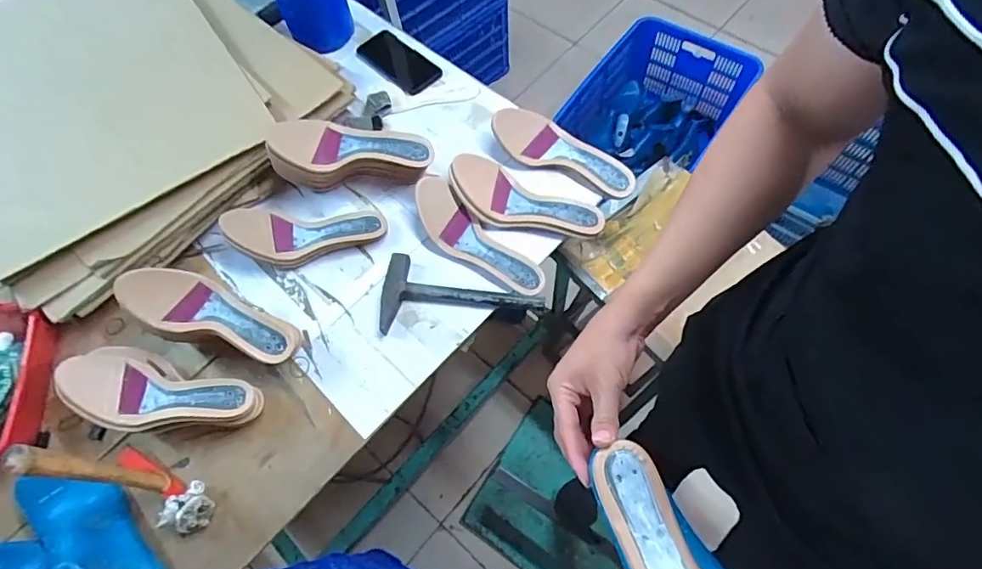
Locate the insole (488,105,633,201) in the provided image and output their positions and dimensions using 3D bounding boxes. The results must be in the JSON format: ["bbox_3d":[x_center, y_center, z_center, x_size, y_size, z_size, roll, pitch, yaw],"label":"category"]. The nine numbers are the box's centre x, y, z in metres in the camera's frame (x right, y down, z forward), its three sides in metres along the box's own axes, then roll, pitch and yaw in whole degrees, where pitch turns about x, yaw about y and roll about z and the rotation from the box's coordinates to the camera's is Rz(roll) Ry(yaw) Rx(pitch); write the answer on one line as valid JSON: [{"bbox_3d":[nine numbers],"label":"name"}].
[{"bbox_3d":[0.118,-0.215,0.804,0.237,0.056,0.084,25,70,15],"label":"insole"}]

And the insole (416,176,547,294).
[{"bbox_3d":[-0.025,-0.068,0.754,0.237,0.045,0.078,41,75,20],"label":"insole"}]

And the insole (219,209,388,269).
[{"bbox_3d":[-0.279,-0.080,0.772,0.227,0.069,0.091,-3,65,3],"label":"insole"}]

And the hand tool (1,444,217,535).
[{"bbox_3d":[-0.430,0.223,0.564,0.158,0.231,0.056,23,69,14],"label":"hand tool"}]

